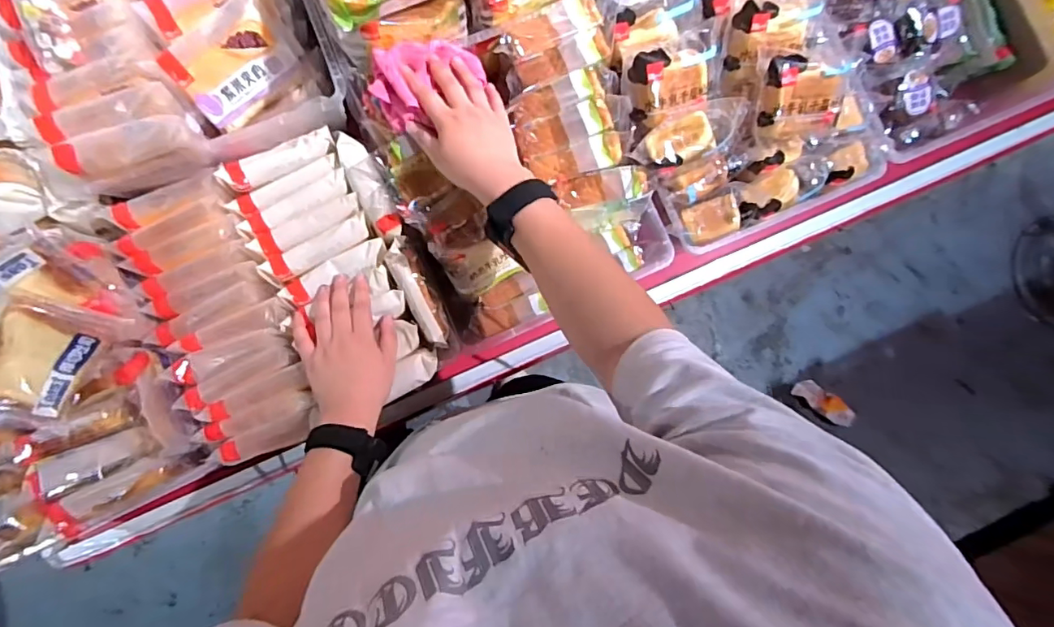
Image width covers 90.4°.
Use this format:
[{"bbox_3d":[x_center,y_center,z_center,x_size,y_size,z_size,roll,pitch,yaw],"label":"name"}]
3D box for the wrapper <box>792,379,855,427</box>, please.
[{"bbox_3d":[0.871,0.256,1.507,0.190,0.066,0.072,36,82,-1],"label":"wrapper"}]

